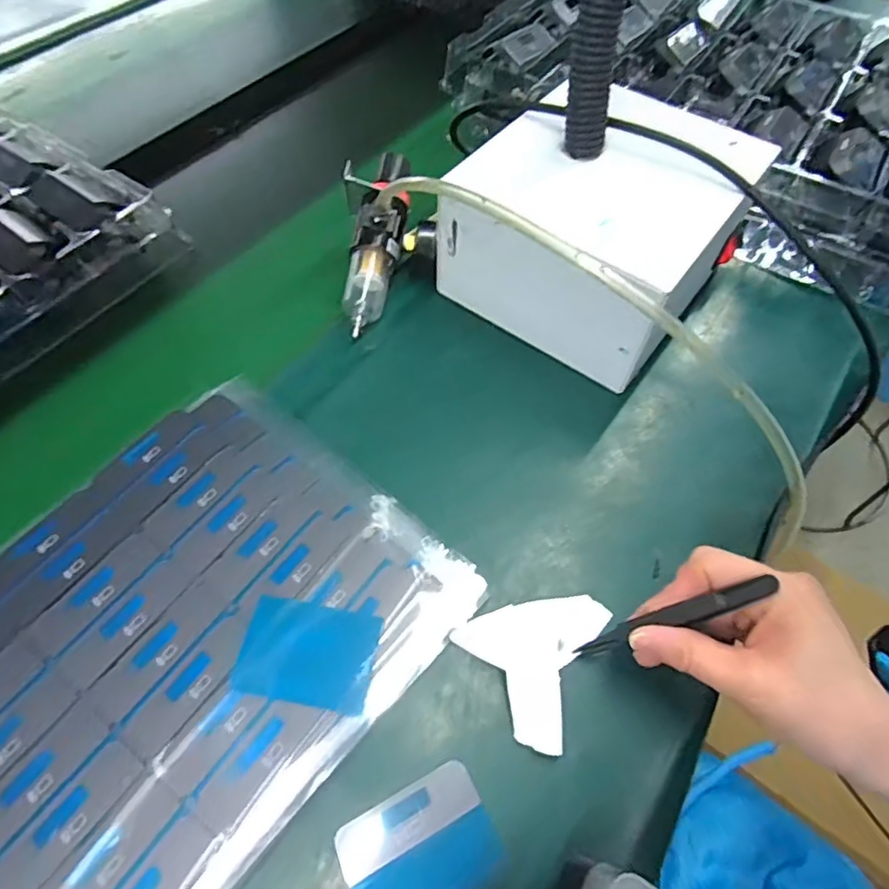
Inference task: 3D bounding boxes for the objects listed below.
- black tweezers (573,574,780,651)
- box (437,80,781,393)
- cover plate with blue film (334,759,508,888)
[{"bbox_3d":[0.114,0.087,0.284,0.009,0.101,0.008,21,48,-37],"label":"black tweezers"},{"bbox_3d":[0.108,-0.168,0.433,0.193,0.110,0.204,32,63,19],"label":"box"},{"bbox_3d":[-0.012,0.197,0.278,0.072,0.010,0.051,-25,61,-15],"label":"cover plate with blue film"}]

